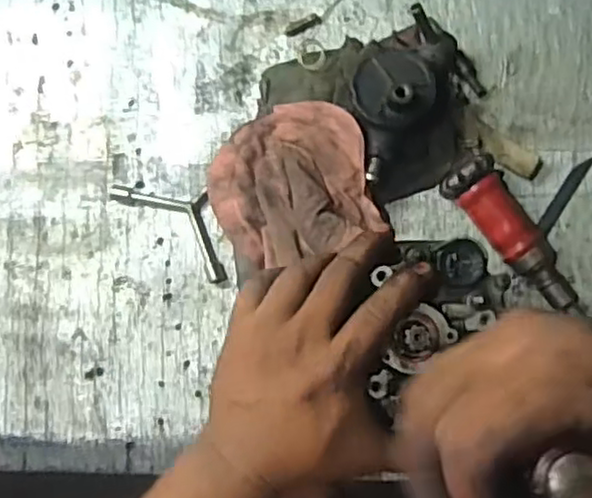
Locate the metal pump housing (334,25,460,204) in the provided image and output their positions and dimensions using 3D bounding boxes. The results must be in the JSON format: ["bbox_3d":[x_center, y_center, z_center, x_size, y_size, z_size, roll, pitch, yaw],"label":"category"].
[{"bbox_3d":[0.093,-0.126,0.582,0.105,0.063,0.143,-19,81,4],"label":"metal pump housing"}]

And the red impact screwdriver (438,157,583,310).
[{"bbox_3d":[0.182,-0.011,0.571,0.045,0.038,0.148,-40,93,0],"label":"red impact screwdriver"}]

